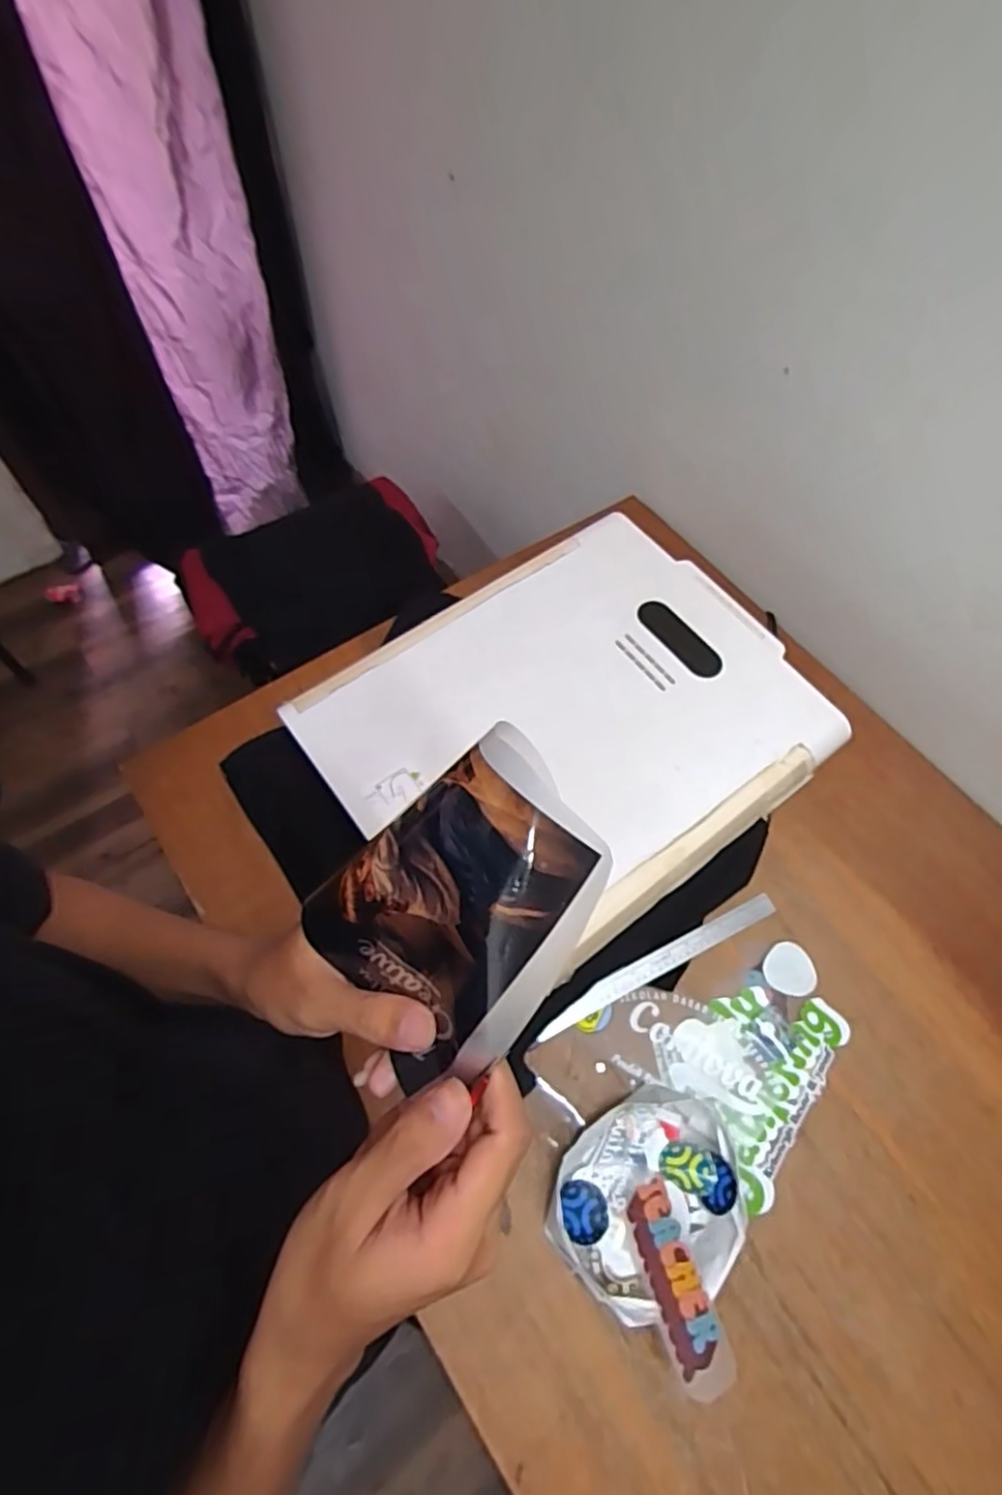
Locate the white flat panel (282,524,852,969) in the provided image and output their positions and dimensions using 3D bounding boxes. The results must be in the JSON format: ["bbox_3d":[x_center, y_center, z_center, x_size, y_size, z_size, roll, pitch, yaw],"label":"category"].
[{"bbox_3d":[0.085,-0.031,0.734,0.508,0.031,0.403,-34,69,-18],"label":"white flat panel"}]

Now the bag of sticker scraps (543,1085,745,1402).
[{"bbox_3d":[0.140,0.454,0.647,0.175,0.059,0.218,14,63,5],"label":"bag of sticker scraps"}]

